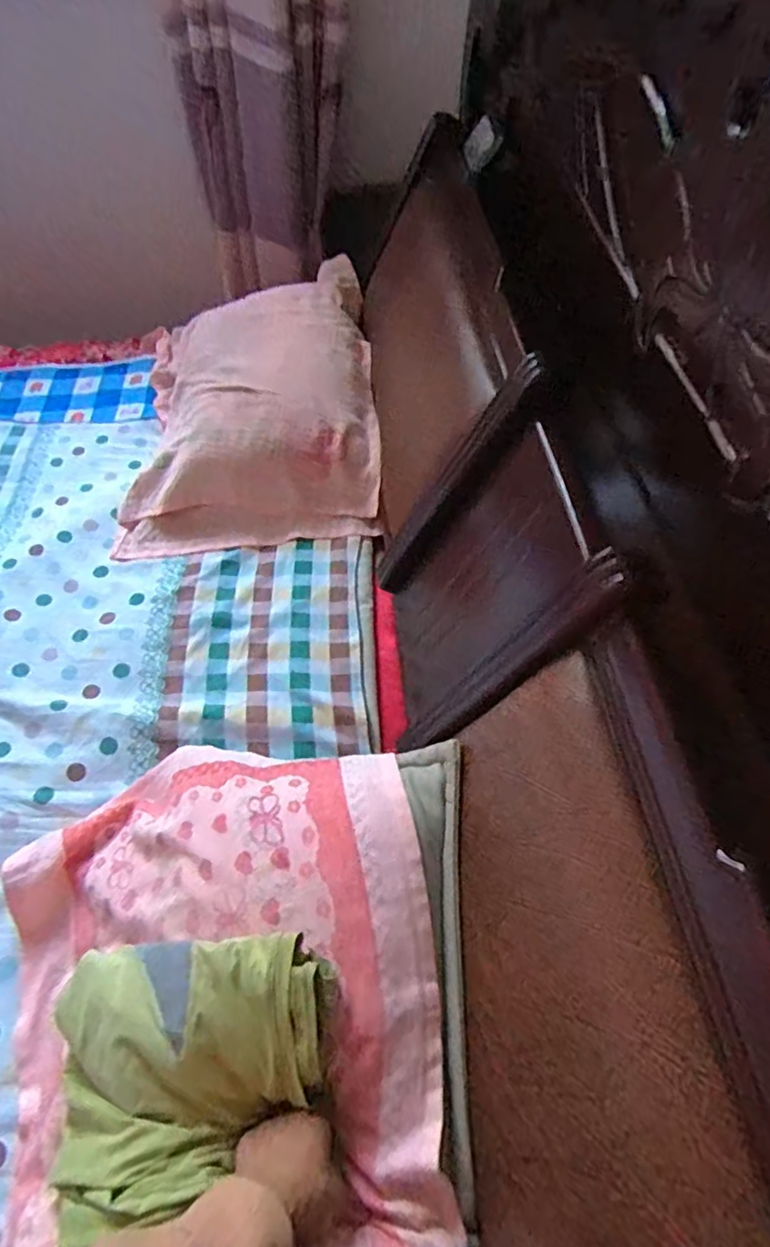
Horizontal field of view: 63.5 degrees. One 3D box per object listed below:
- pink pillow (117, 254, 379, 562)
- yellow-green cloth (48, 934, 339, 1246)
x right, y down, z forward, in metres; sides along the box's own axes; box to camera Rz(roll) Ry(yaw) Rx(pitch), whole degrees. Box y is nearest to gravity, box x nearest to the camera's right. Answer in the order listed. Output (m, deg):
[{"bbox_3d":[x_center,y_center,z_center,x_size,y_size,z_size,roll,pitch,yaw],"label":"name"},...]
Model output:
[{"bbox_3d":[-0.233,-0.396,1.067,0.419,0.203,0.532,-3,55,-3],"label":"pink pillow"},{"bbox_3d":[-0.161,0.361,0.499,0.238,0.052,0.183,-11,66,12],"label":"yellow-green cloth"}]

